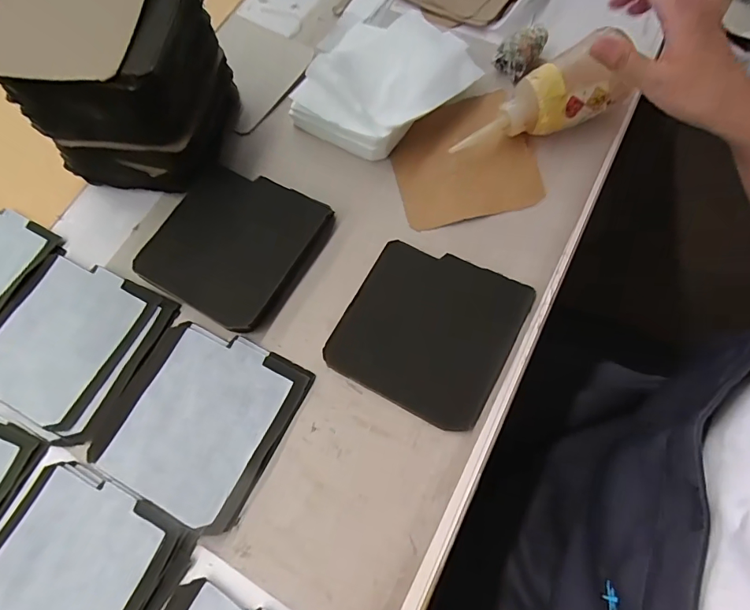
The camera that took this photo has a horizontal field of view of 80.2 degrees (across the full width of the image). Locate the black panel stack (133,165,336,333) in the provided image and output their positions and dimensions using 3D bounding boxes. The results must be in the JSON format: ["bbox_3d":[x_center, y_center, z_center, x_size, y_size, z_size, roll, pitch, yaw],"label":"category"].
[{"bbox_3d":[-0.126,-0.056,0.400,0.129,0.017,0.135,28,73,12],"label":"black panel stack"}]

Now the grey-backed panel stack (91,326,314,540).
[{"bbox_3d":[-0.142,0.089,0.360,0.137,0.009,0.137,24,72,11],"label":"grey-backed panel stack"}]

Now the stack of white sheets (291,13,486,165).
[{"bbox_3d":[0.012,-0.216,0.431,0.128,0.046,0.162,38,75,15],"label":"stack of white sheets"}]

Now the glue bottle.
[{"bbox_3d":[0.148,-0.186,0.403,0.161,0.046,0.055,-25,69,12],"label":"glue bottle"}]

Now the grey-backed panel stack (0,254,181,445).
[{"bbox_3d":[-0.265,0.032,0.388,0.134,0.007,0.136,25,72,11],"label":"grey-backed panel stack"}]

